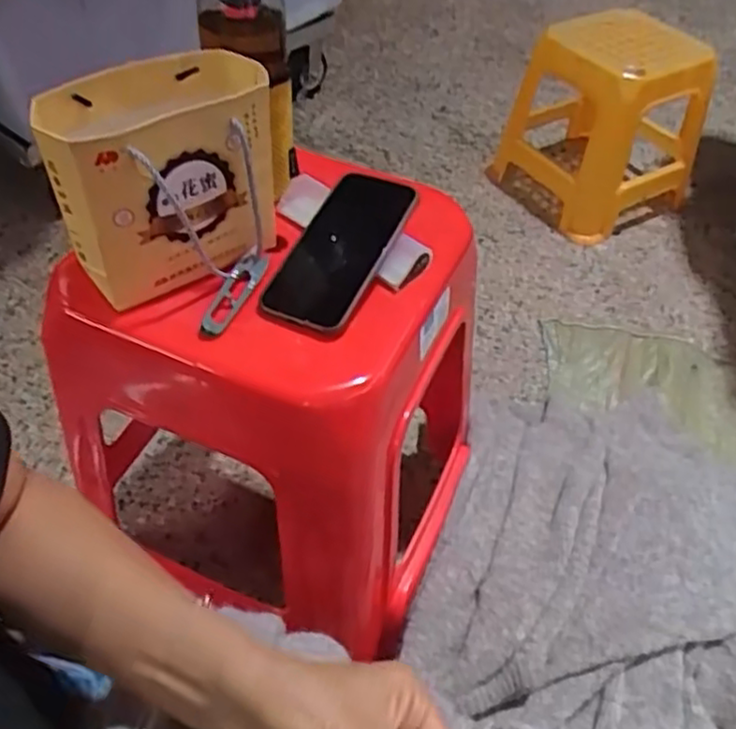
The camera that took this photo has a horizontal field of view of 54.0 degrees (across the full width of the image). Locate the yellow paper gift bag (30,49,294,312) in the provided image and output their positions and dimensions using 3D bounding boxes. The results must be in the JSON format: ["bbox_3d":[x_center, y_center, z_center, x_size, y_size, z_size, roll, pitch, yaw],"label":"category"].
[{"bbox_3d":[-0.157,-0.145,0.567,0.169,0.143,0.099,-29,55,-25],"label":"yellow paper gift bag"}]

